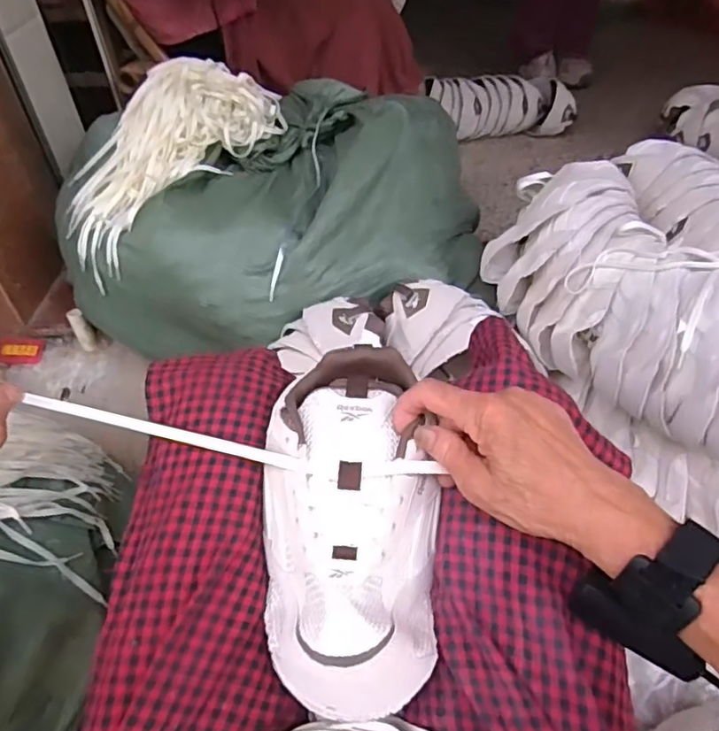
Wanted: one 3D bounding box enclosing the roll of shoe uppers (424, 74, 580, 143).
[{"bbox_3d":[0.364,-0.666,1.544,0.366,0.142,0.128,-6,44,-1],"label":"roll of shoe uppers"}]

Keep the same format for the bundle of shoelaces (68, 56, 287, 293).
[{"bbox_3d":[-0.316,-0.327,0.934,0.210,0.125,0.412,31,75,32],"label":"bundle of shoelaces"}]

